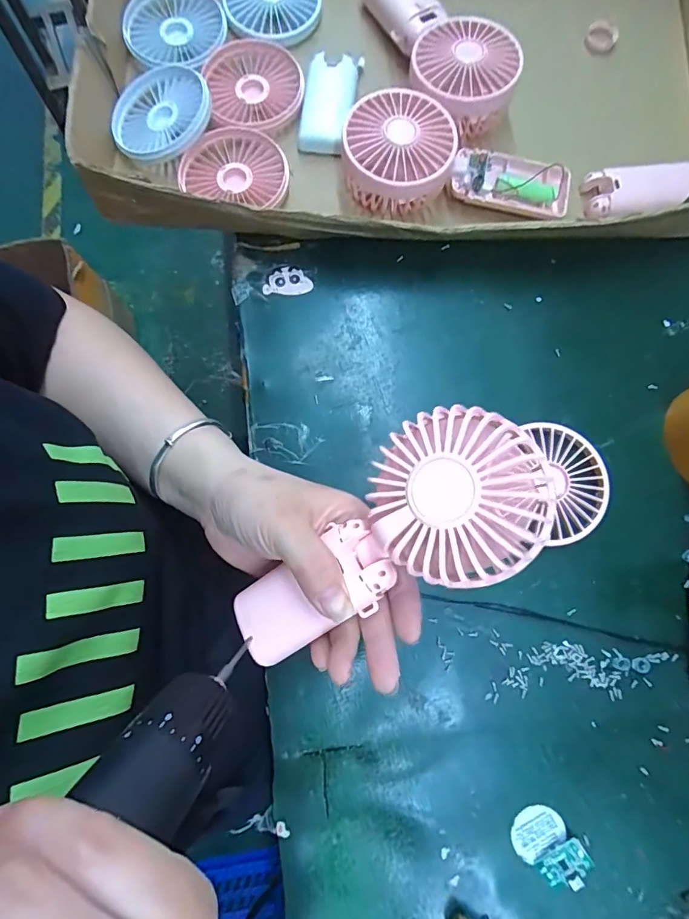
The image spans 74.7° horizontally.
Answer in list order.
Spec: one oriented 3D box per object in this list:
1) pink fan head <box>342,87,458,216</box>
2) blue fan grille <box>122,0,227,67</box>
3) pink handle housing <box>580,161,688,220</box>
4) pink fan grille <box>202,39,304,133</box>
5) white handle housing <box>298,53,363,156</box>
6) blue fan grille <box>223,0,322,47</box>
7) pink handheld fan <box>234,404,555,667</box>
[{"bbox_3d":[0.043,-0.240,0.359,0.081,0.052,0.081,0,78,0],"label":"pink fan head"},{"bbox_3d":[-0.150,-0.382,0.394,0.084,0.014,0.085,0,78,0],"label":"blue fan grille"},{"bbox_3d":[0.245,-0.219,0.374,0.095,0.022,0.047,-4,78,-1],"label":"pink handle housing"},{"bbox_3d":[-0.078,-0.325,0.391,0.080,0.019,0.087,-16,78,-3],"label":"pink fan grille"},{"bbox_3d":[-0.014,-0.306,0.387,0.041,0.016,0.093,10,78,2],"label":"white handle housing"},{"bbox_3d":[-0.065,-0.416,0.405,0.082,0.009,0.081,3,78,1],"label":"blue fan grille"},{"bbox_3d":[0.016,0.045,0.226,0.174,0.029,0.080,-37,79,19],"label":"pink handheld fan"}]

